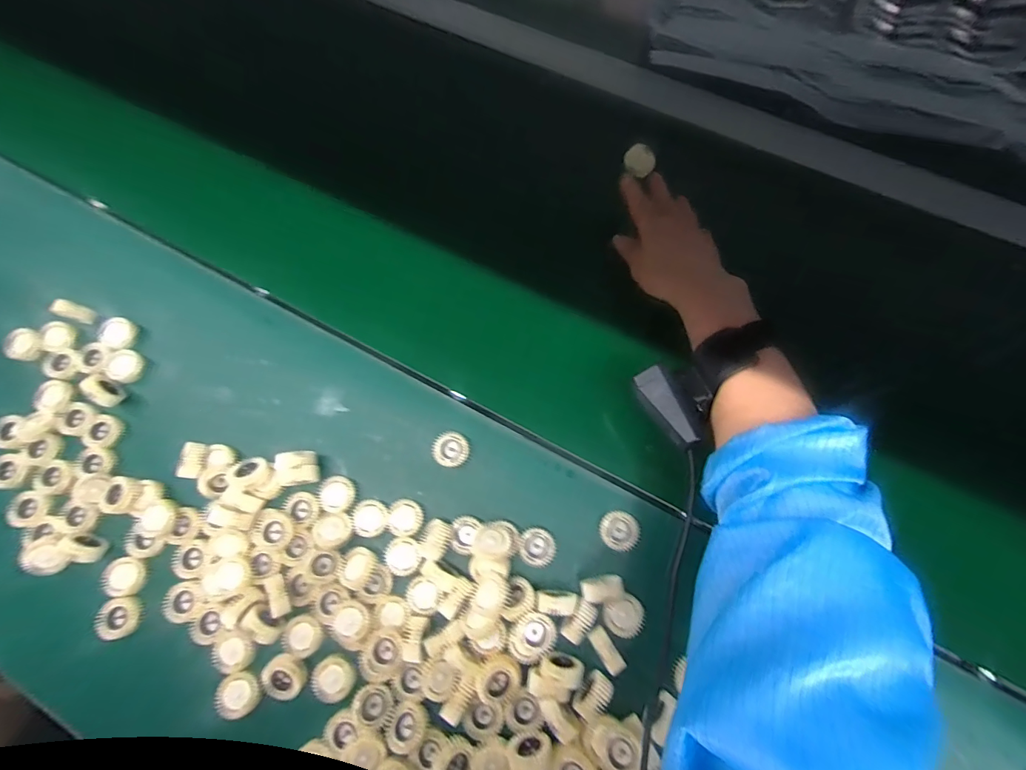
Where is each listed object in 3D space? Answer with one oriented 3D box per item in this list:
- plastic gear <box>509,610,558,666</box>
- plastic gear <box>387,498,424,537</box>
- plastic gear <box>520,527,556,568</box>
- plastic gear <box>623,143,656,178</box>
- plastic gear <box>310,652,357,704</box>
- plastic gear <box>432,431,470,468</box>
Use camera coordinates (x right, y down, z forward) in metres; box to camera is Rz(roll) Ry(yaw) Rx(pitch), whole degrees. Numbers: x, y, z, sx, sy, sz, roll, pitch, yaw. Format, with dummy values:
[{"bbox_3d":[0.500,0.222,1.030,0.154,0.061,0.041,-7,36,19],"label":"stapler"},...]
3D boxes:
[{"bbox_3d":[0.015,0.199,0.344,0.033,0.013,0.039,31,78,9],"label":"plastic gear"},{"bbox_3d":[-0.093,0.116,0.381,0.029,0.014,0.030,16,76,6],"label":"plastic gear"},{"bbox_3d":[0.021,0.137,0.371,0.029,0.008,0.030,0,75,2],"label":"plastic gear"},{"bbox_3d":[0.134,-0.238,0.462,0.028,0.013,0.029,-22,76,-4],"label":"plastic gear"},{"bbox_3d":[-0.143,0.233,0.349,0.033,0.015,0.028,38,79,11],"label":"plastic gear"},{"bbox_3d":[-0.055,0.058,0.391,0.031,0.016,0.030,0,75,2],"label":"plastic gear"}]

